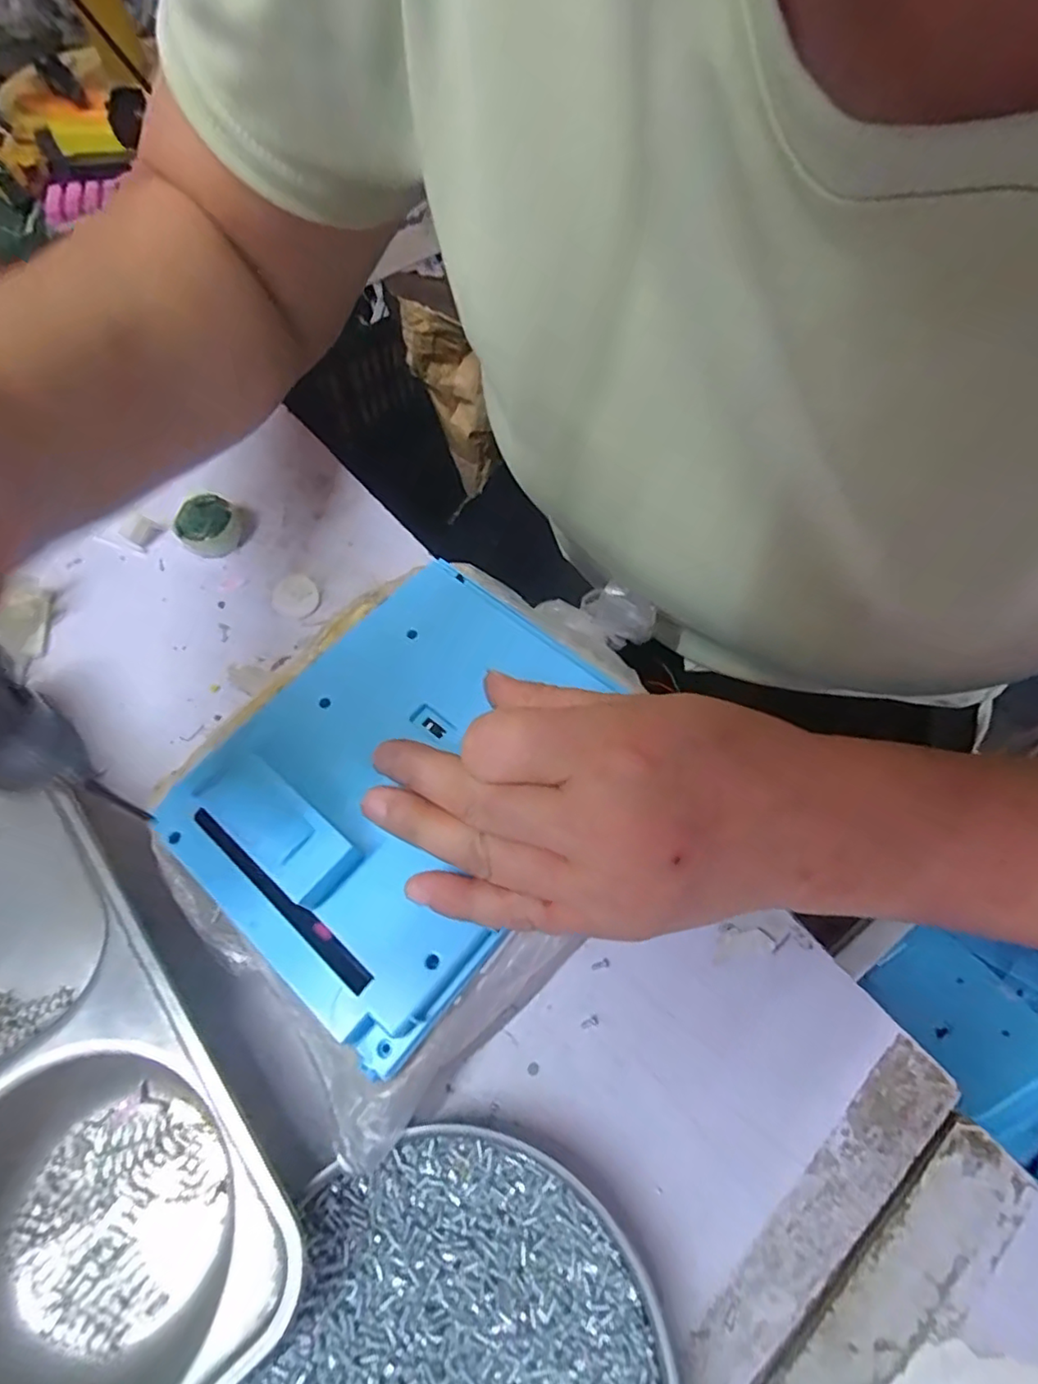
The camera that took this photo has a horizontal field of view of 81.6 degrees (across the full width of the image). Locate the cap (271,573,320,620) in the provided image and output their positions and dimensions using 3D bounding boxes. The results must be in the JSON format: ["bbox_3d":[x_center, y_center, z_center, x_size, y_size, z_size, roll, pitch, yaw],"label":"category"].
[{"bbox_3d":[-0.119,-0.051,0.321,0.023,0.005,0.023,1,63,-1],"label":"cap"}]

